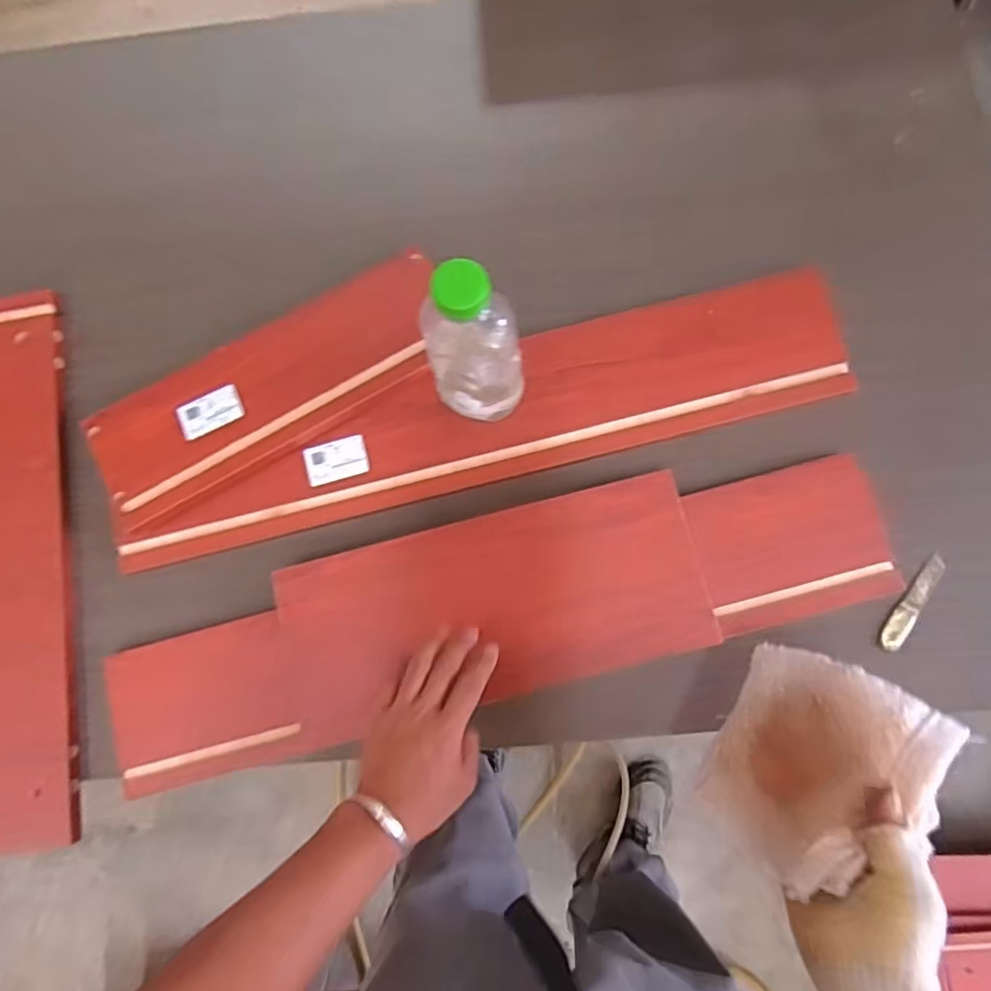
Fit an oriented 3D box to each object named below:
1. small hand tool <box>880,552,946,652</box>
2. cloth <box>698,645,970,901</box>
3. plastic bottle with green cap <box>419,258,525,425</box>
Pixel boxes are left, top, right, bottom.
[{"bbox_3d":[0.397,0.100,0.592,0.019,0.010,0.104,33,85,8],"label":"small hand tool"},{"bbox_3d":[0.231,0.195,0.461,0.054,0.145,0.149,29,86,-28],"label":"cloth"},{"bbox_3d":[-0.021,-0.125,0.540,0.076,0.223,0.084,-22,81,0],"label":"plastic bottle with green cap"}]

